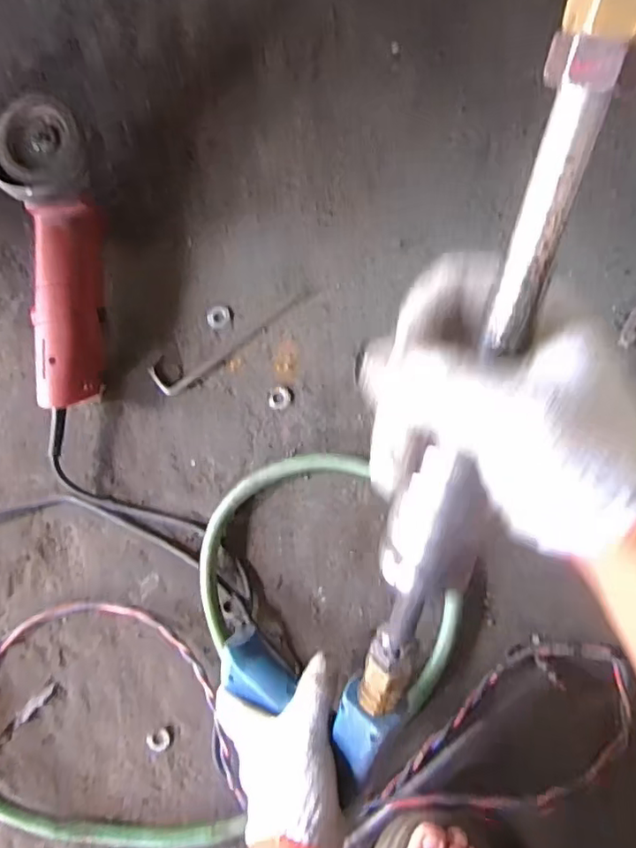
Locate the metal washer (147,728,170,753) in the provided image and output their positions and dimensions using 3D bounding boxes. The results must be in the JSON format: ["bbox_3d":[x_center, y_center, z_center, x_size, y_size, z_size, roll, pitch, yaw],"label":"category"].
[{"bbox_3d":[-0.159,0.317,0.580,0.025,0.004,0.022,-36,84,1],"label":"metal washer"}]

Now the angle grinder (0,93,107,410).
[{"bbox_3d":[-0.252,-0.158,0.562,0.097,0.090,0.279,-3,86,4],"label":"angle grinder"}]

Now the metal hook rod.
[{"bbox_3d":[-0.084,-0.088,0.599,0.191,0.006,0.034,-30,85,2],"label":"metal hook rod"}]

